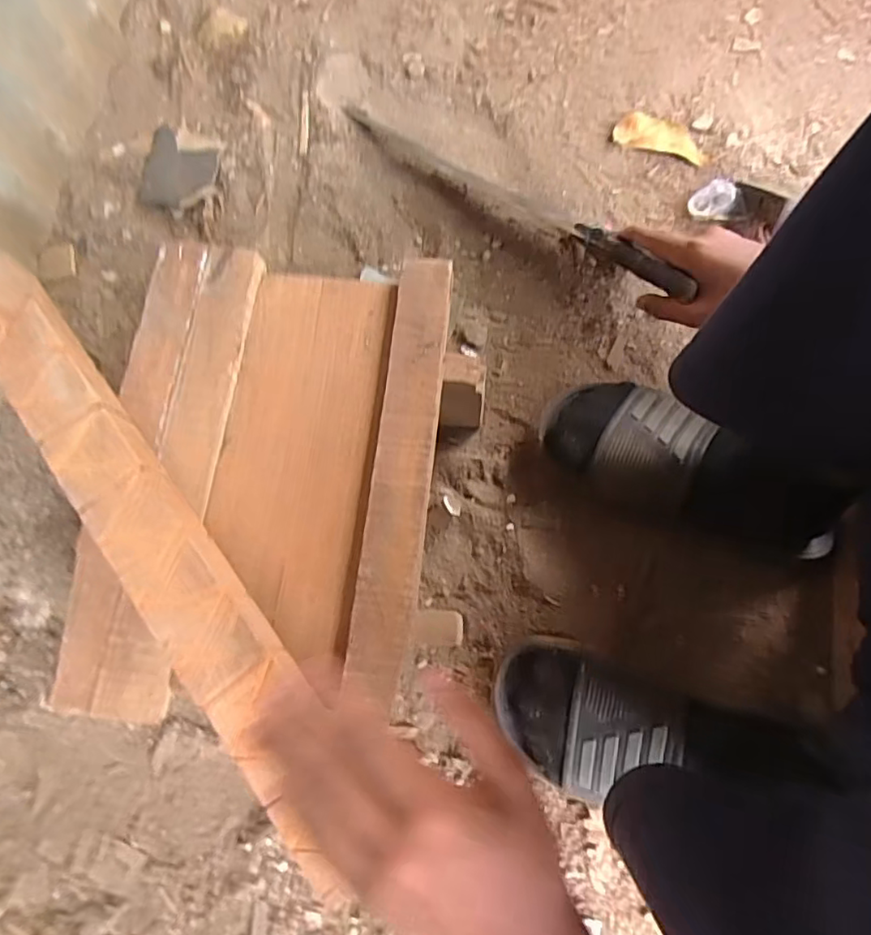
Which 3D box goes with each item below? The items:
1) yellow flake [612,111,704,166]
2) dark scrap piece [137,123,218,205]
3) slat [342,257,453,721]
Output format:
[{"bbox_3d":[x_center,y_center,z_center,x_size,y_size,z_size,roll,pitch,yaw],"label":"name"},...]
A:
[{"bbox_3d":[0.248,-0.366,0.635,0.097,0.006,0.049,19,76,4],"label":"yellow flake"},{"bbox_3d":[-0.282,-0.331,0.638,0.086,0.010,0.088,8,84,8],"label":"dark scrap piece"},{"bbox_3d":[-0.022,-0.009,0.417,0.042,0.016,0.328,6,75,1],"label":"slat"}]

